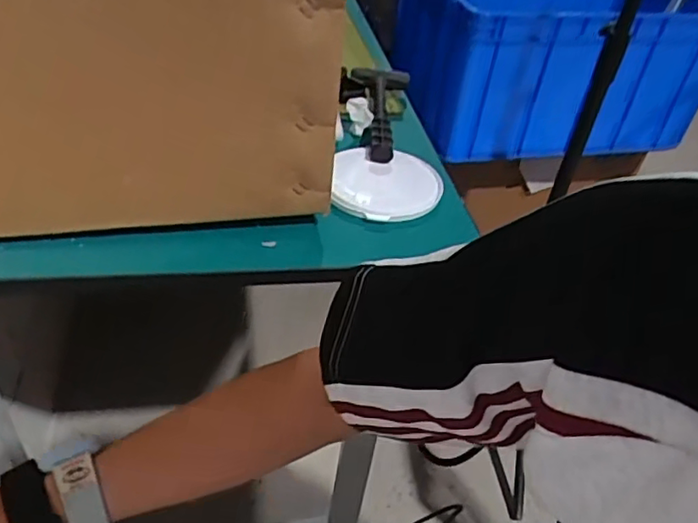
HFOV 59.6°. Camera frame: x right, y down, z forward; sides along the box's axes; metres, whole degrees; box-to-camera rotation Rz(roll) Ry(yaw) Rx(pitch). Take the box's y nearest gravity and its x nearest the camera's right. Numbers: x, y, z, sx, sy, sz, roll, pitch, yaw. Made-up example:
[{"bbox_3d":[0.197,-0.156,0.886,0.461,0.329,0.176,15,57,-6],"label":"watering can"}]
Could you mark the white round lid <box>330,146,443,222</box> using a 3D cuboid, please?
[{"bbox_3d":[0.042,-0.088,0.678,0.119,0.011,0.143,6,40,-2],"label":"white round lid"}]

